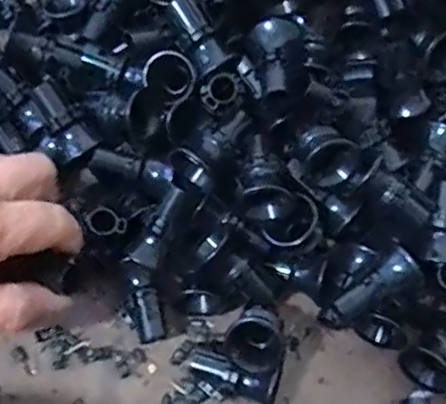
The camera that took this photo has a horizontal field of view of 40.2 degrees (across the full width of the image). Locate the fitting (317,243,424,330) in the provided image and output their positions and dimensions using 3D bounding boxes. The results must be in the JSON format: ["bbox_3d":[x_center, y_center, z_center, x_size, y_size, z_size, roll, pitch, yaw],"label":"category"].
[{"bbox_3d":[0.079,0.048,0.320,0.046,0.026,0.022,-34,69,-18],"label":"fitting"}]

